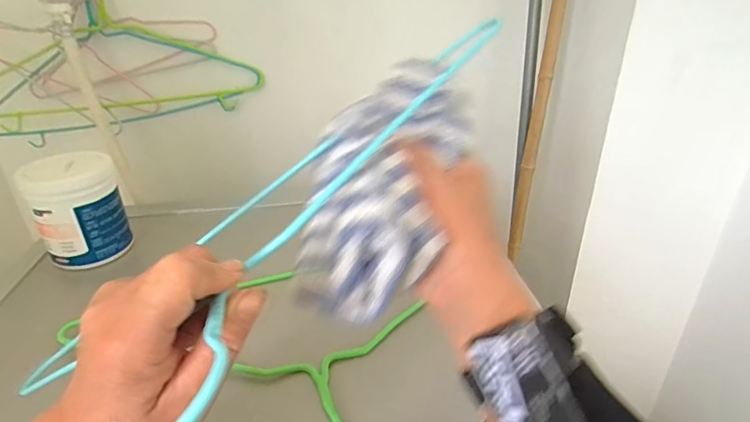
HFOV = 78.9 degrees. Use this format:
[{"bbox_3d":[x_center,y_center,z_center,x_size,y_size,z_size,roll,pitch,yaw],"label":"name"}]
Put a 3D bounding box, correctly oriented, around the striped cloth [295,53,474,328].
[{"bbox_3d":[0.005,-0.020,0.294,0.090,0.060,0.170,11,67,20],"label":"striped cloth"}]

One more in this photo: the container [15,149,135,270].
[{"bbox_3d":[-0.351,-0.006,0.541,0.096,0.108,0.087,-21,34,-32],"label":"container"}]

